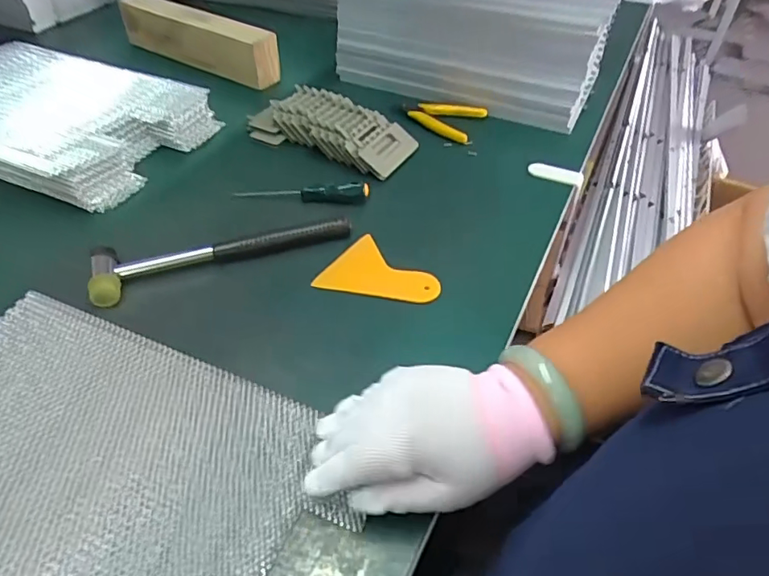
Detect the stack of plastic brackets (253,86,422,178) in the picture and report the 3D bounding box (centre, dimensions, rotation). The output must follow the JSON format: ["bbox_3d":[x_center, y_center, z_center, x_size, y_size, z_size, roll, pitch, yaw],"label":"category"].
[{"bbox_3d":[-0.062,-0.190,0.641,0.192,0.042,0.082,21,48,18],"label":"stack of plastic brackets"}]

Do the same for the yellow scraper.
[{"bbox_3d":[0.000,-0.011,0.483,0.099,0.007,0.073,24,49,17],"label":"yellow scraper"}]

